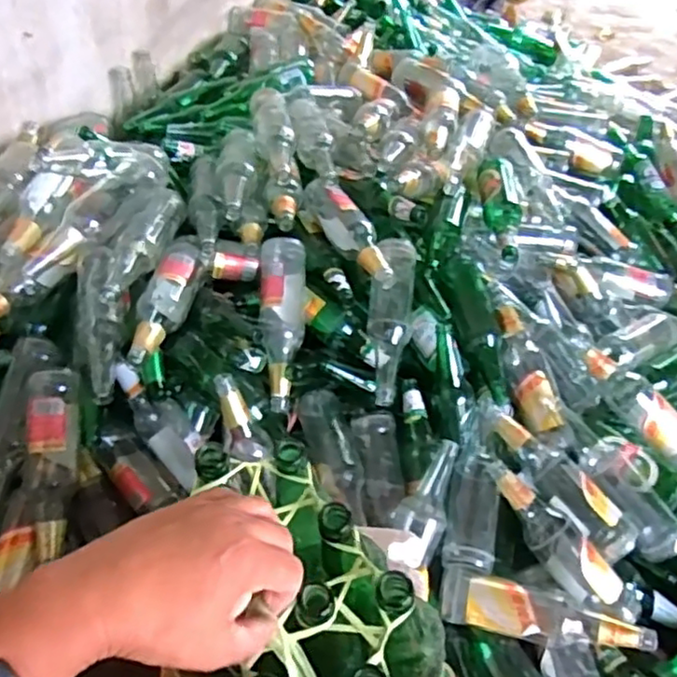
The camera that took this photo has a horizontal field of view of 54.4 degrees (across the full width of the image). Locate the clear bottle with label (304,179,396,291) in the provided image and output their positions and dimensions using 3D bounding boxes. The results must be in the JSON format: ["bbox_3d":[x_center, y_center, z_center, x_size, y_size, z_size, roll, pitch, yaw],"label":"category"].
[{"bbox_3d":[0.012,-0.169,1.073,0.063,0.069,0.266,-12,52,-17],"label":"clear bottle with label"}]

